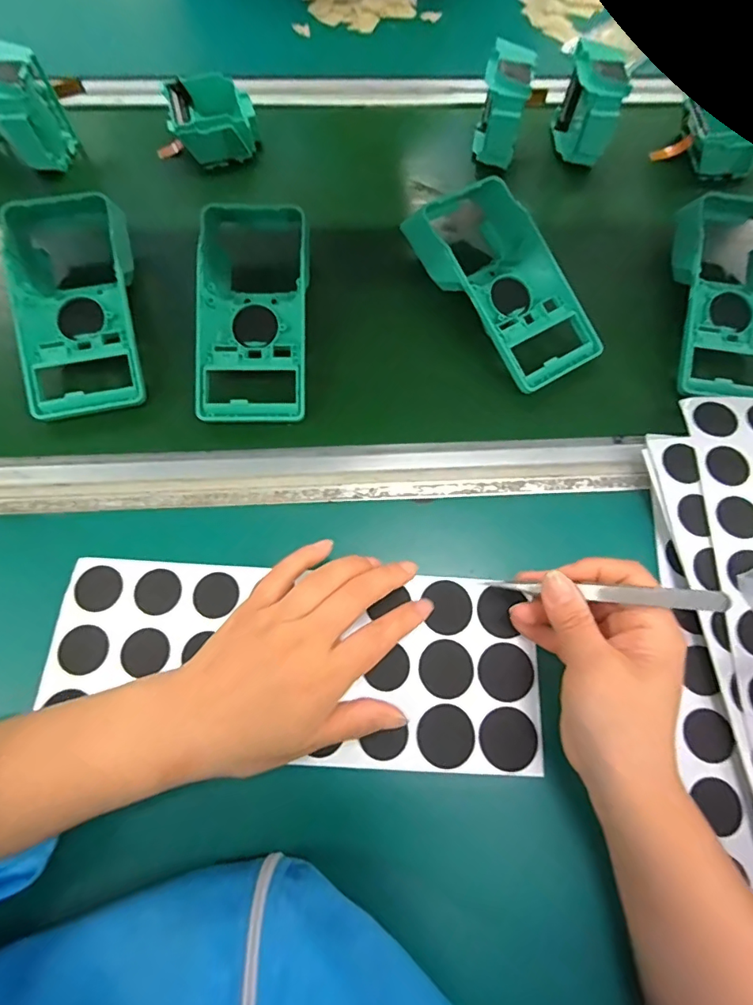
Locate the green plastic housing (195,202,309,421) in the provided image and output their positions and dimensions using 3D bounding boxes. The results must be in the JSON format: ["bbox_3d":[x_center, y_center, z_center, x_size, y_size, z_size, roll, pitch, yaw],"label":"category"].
[{"bbox_3d":[-0.094,-0.155,0.384,0.081,0.050,0.187,0,68,-1],"label":"green plastic housing"}]

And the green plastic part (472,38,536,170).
[{"bbox_3d":[0.116,-0.369,0.458,0.040,0.070,0.066,6,68,2],"label":"green plastic part"}]

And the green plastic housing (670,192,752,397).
[{"bbox_3d":[0.290,-0.163,0.400,0.093,0.061,0.172,11,68,3],"label":"green plastic housing"}]

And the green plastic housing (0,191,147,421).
[{"bbox_3d":[-0.233,-0.155,0.380,0.086,0.053,0.175,-11,69,-5],"label":"green plastic housing"}]

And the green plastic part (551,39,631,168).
[{"bbox_3d":[0.198,-0.373,0.464,0.040,0.081,0.079,3,68,0],"label":"green plastic part"}]

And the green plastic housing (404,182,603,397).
[{"bbox_3d":[0.101,-0.181,0.405,0.089,0.065,0.185,-29,71,-12],"label":"green plastic housing"}]

